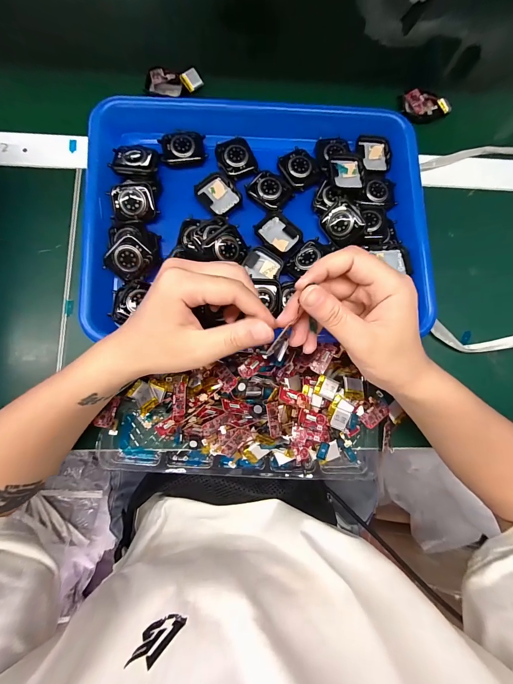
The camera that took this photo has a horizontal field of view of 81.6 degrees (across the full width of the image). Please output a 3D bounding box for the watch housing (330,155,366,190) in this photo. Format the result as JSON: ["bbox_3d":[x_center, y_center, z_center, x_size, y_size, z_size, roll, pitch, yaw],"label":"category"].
[{"bbox_3d":[0.093,-0.174,0.308,0.036,0.011,0.041,-7,81,-5],"label":"watch housing"}]

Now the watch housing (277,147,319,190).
[{"bbox_3d":[0.044,-0.182,0.311,0.036,0.006,0.043,-23,83,-7],"label":"watch housing"}]

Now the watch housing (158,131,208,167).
[{"bbox_3d":[-0.075,-0.199,0.306,0.044,0.009,0.035,-8,81,-5],"label":"watch housing"}]

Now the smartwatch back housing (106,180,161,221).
[{"bbox_3d":[-0.119,-0.135,0.286,0.043,0.010,0.037,-8,81,-5],"label":"smartwatch back housing"}]

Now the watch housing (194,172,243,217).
[{"bbox_3d":[-0.037,-0.149,0.303,0.035,0.009,0.042,-44,86,-9],"label":"watch housing"}]

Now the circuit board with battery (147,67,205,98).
[{"bbox_3d":[-0.094,-0.298,0.342,0.060,0.023,0.023,0,81,-4],"label":"circuit board with battery"}]

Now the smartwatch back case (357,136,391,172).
[{"bbox_3d":[0.127,-0.203,0.321,0.033,0.007,0.040,-7,81,-5],"label":"smartwatch back case"}]

